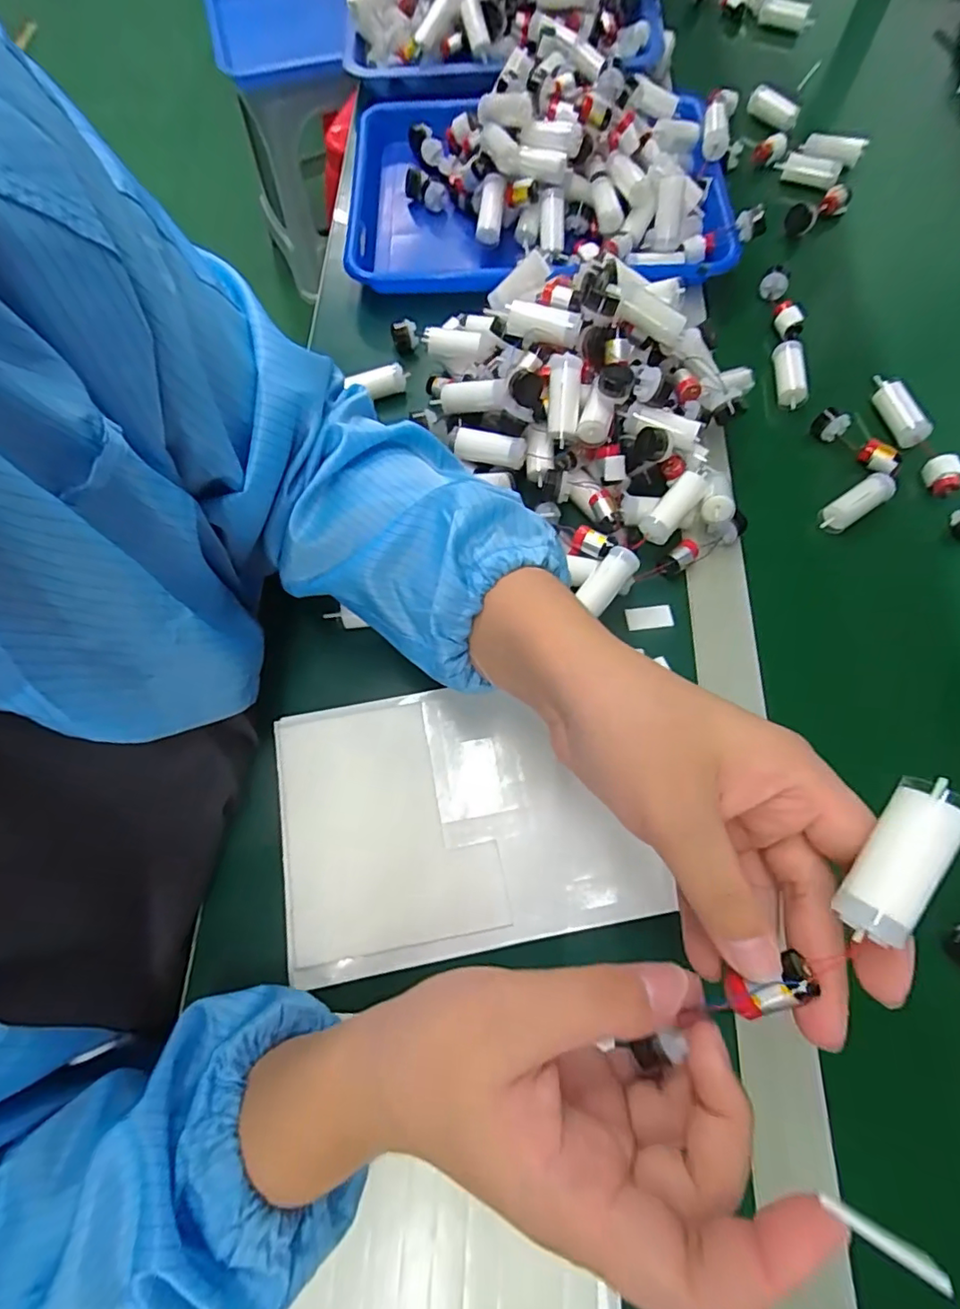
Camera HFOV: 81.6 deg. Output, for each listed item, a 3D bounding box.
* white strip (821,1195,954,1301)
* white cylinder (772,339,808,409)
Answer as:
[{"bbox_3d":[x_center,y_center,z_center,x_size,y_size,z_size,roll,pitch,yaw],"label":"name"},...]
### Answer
[{"bbox_3d":[0.109,0.158,0.150,0.029,0.004,0.005,21,71,26],"label":"white strip"},{"bbox_3d":[0.246,-0.221,0.444,0.020,0.024,0.054,0,69,2],"label":"white cylinder"}]

